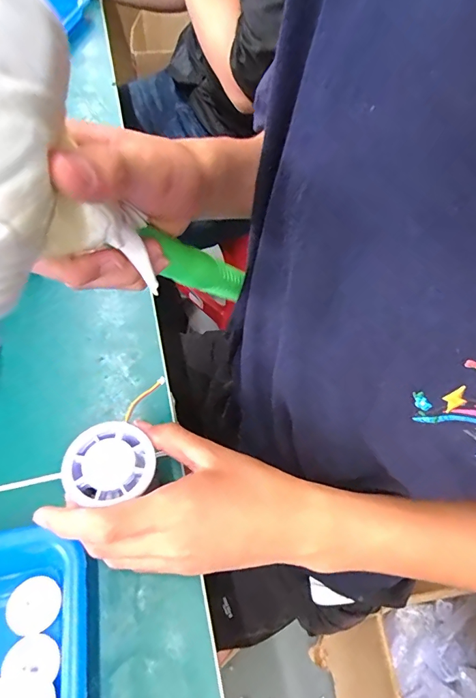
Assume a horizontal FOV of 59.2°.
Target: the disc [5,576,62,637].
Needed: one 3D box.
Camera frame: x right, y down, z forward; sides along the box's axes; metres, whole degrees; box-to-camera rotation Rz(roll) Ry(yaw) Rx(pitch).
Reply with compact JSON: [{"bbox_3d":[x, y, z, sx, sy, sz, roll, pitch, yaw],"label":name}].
[{"bbox_3d":[-0.129,0.163,0.265,0.031,0.006,0.030,1,57,-2],"label":"disc"}]

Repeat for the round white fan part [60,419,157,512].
[{"bbox_3d":[-0.084,0.075,0.272,0.055,0.010,0.053,1,57,-2],"label":"round white fan part"}]

